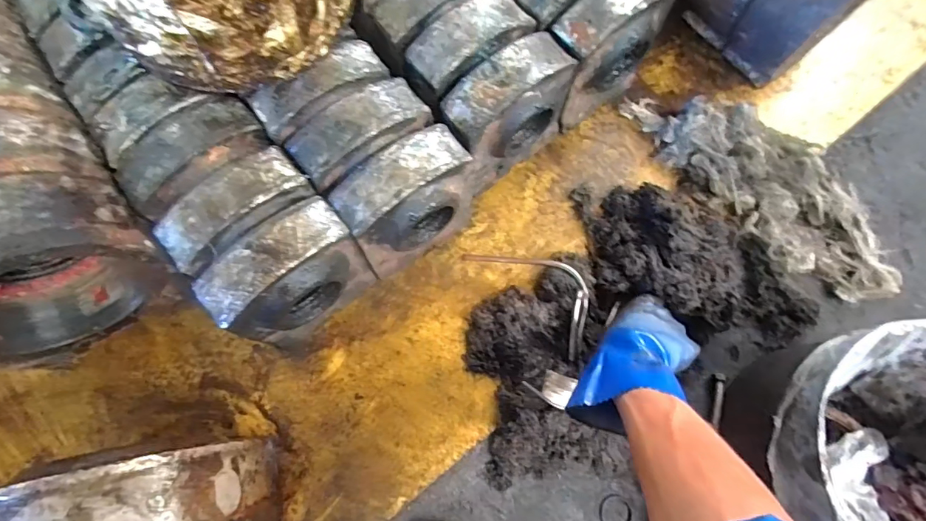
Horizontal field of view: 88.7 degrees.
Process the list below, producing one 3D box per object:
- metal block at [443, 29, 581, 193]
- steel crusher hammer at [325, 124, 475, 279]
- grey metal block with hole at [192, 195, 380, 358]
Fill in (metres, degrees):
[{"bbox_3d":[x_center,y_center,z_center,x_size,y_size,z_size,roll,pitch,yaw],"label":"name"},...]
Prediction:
[{"bbox_3d":[0.056,-0.187,0.638,0.172,0.193,0.084,-41,77,-13],"label":"metal block"},{"bbox_3d":[-0.066,-0.067,0.598,0.161,0.189,0.085,-37,77,-12],"label":"steel crusher hammer"},{"bbox_3d":[-0.198,0.025,0.568,0.093,0.187,0.163,42,76,11],"label":"grey metal block with hole"}]

